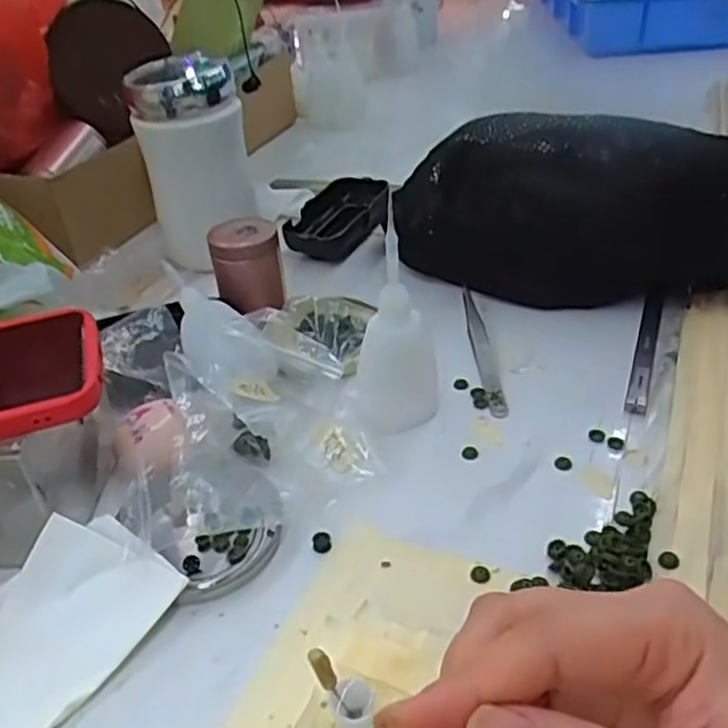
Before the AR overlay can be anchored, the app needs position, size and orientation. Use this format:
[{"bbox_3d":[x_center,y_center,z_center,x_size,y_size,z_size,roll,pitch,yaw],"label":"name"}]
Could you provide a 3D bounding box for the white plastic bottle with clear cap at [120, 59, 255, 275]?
[{"bbox_3d":[-0.122,-0.144,0.531,0.063,0.136,0.059,16,41,24],"label":"white plastic bottle with clear cap"}]

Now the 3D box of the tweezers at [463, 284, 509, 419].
[{"bbox_3d":[0.072,-0.015,0.452,0.012,0.007,0.132,-3,37,0],"label":"tweezers"}]

